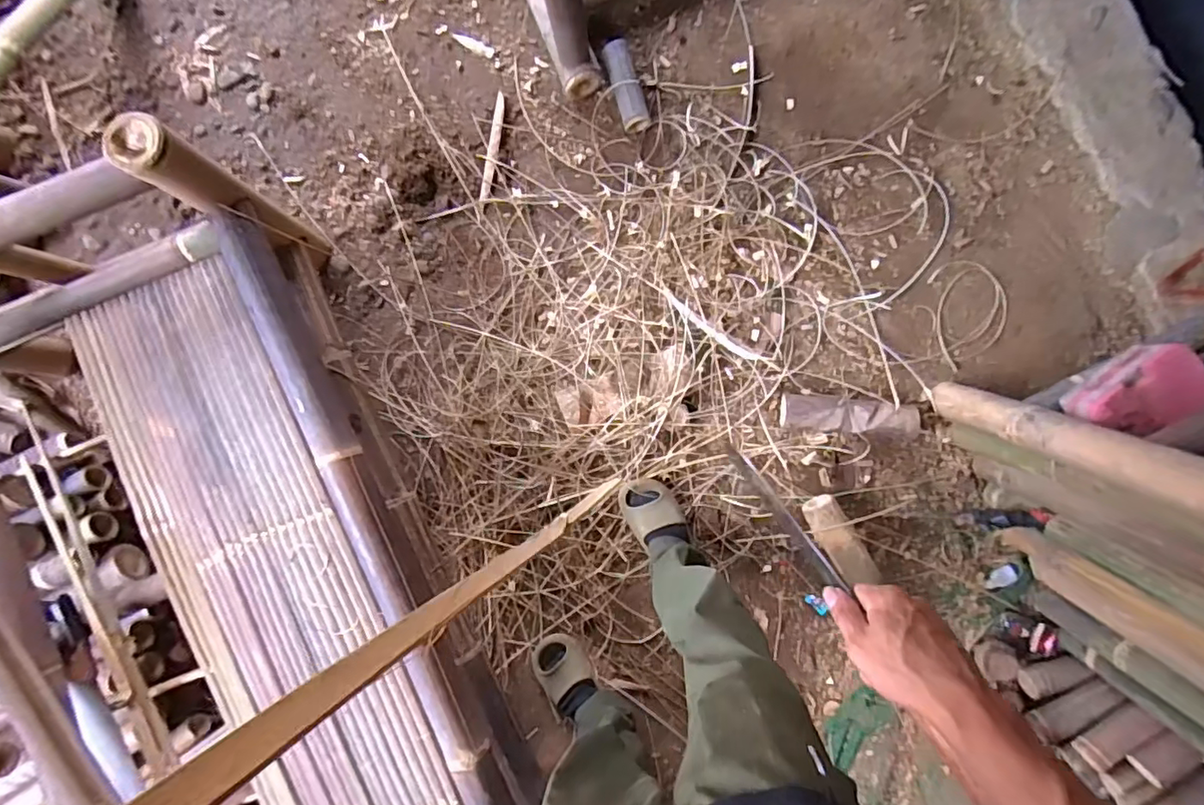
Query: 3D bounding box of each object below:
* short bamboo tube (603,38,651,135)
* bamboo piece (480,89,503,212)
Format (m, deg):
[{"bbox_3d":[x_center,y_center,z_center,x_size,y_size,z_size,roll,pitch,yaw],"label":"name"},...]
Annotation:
[{"bbox_3d":[0.052,-0.682,1.198,0.061,0.047,0.187,-17,90,2],"label":"short bamboo tube"},{"bbox_3d":[-0.244,-0.557,1.234,0.024,0.009,0.263,9,91,2],"label":"bamboo piece"}]

